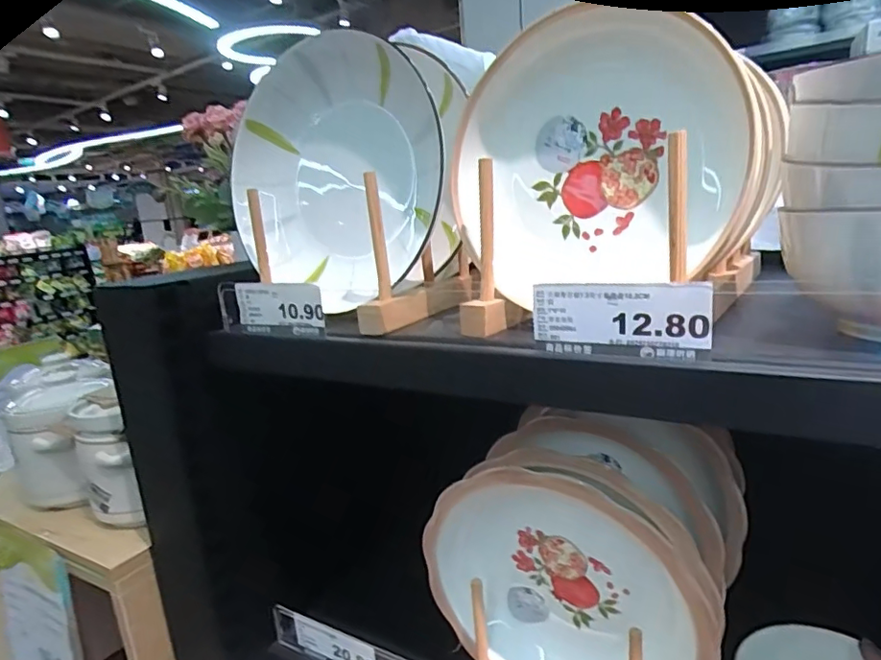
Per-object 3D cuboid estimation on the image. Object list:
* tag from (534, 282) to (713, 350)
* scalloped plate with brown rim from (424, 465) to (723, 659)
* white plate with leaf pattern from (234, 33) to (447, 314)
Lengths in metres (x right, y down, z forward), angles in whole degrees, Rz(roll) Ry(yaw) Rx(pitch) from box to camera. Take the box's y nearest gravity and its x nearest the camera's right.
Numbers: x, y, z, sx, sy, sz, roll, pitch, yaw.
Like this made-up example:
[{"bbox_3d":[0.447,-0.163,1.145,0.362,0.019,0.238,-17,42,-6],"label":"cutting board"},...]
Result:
[{"bbox_3d":[0.092,-0.008,0.288,0.088,0.032,0.004,3,12,30],"label":"tag"},{"bbox_3d":[0.086,0.188,0.395,0.200,0.184,0.043,1,14,31],"label":"scalloped plate with brown rim"},{"bbox_3d":[-0.085,-0.124,0.437,0.178,0.189,0.046,16,11,20],"label":"white plate with leaf pattern"}]

